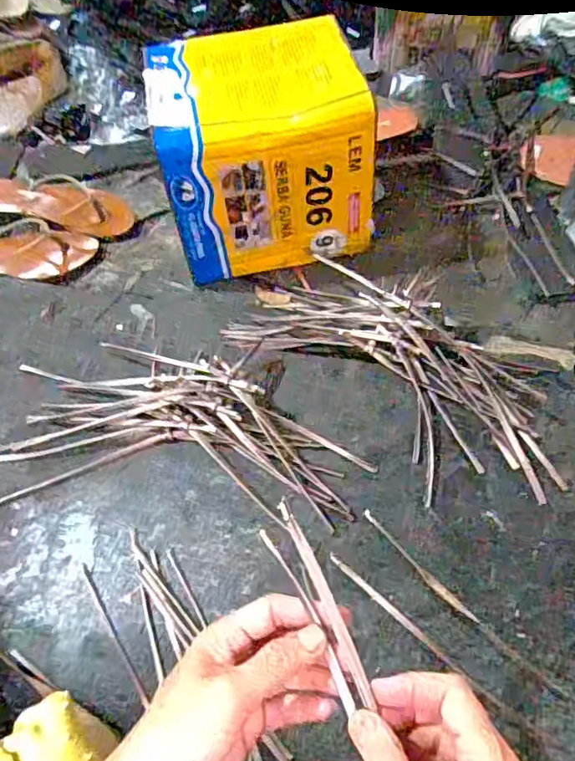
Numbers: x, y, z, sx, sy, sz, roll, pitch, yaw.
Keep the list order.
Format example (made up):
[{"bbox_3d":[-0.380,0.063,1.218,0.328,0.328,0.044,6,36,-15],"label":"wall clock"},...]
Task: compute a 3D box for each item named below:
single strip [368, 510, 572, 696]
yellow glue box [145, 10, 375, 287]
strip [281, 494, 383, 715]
[{"bbox_3d":[0.158,0.208,0.558,0.015,0.004,0.231,-39,65,-23],"label":"single strip"},{"bbox_3d":[-0.039,-0.313,0.808,0.253,0.214,0.247,-13,60,-4],"label":"yellow glue box"},{"bbox_3d":[0.022,0.127,0.349,0.010,0.008,0.119,-22,78,-12],"label":"strip"}]

